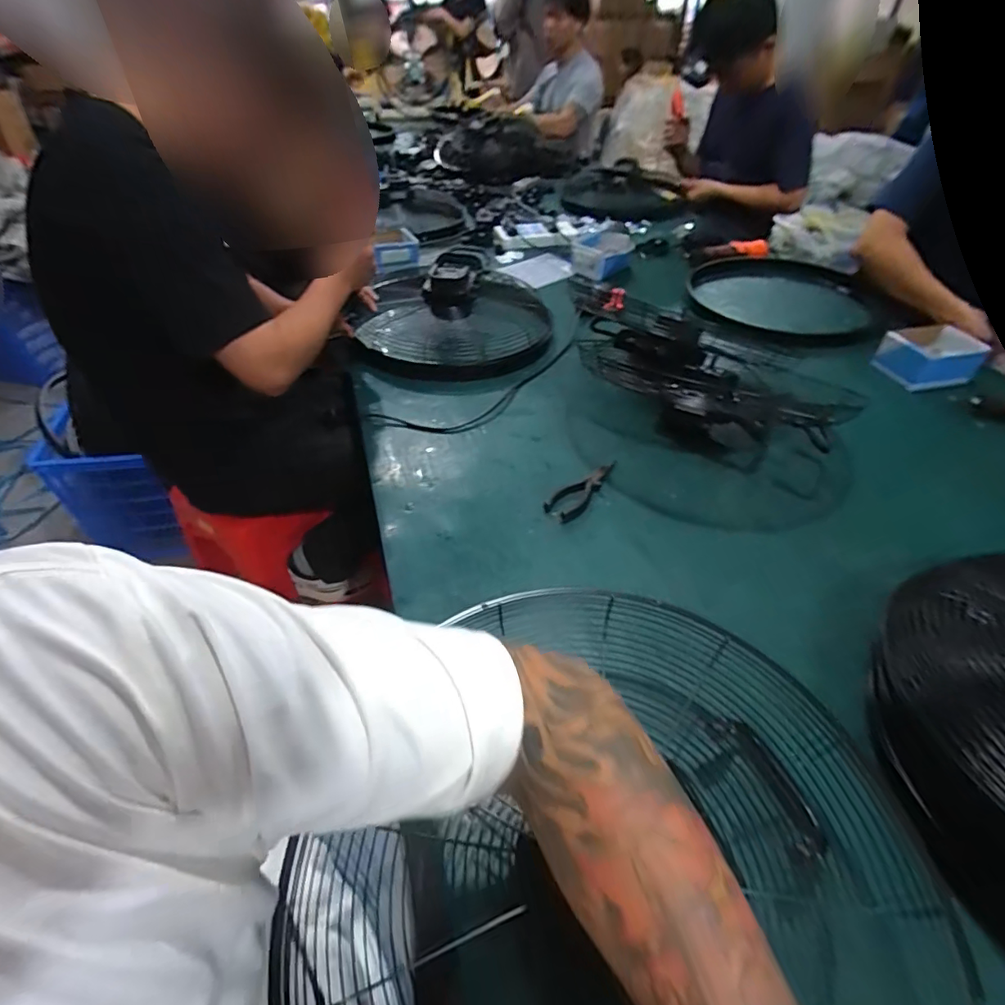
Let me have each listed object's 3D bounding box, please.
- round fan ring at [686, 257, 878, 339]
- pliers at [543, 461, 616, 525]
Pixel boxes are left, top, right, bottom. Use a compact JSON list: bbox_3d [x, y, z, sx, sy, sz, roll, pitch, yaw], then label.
[{"bbox_3d":[0.703,-0.543,1.311,0.432,0.061,0.358,1,44,0],"label":"round fan ring"},{"bbox_3d":[0.126,-0.019,0.755,0.151,0.009,0.046,-34,54,-30],"label":"pliers"}]

